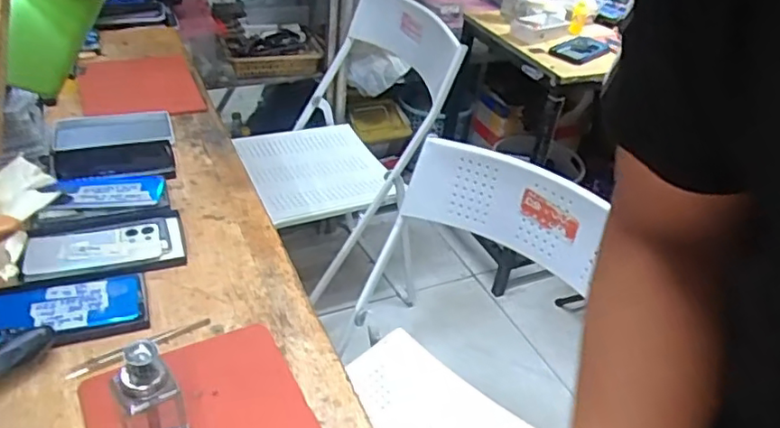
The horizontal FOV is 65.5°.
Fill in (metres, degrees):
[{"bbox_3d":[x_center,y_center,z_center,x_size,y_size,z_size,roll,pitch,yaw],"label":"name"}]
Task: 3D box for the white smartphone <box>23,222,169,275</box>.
[{"bbox_3d":[-0.368,0.041,0.761,0.158,0.007,0.073,-7,38,-20],"label":"white smartphone"}]

